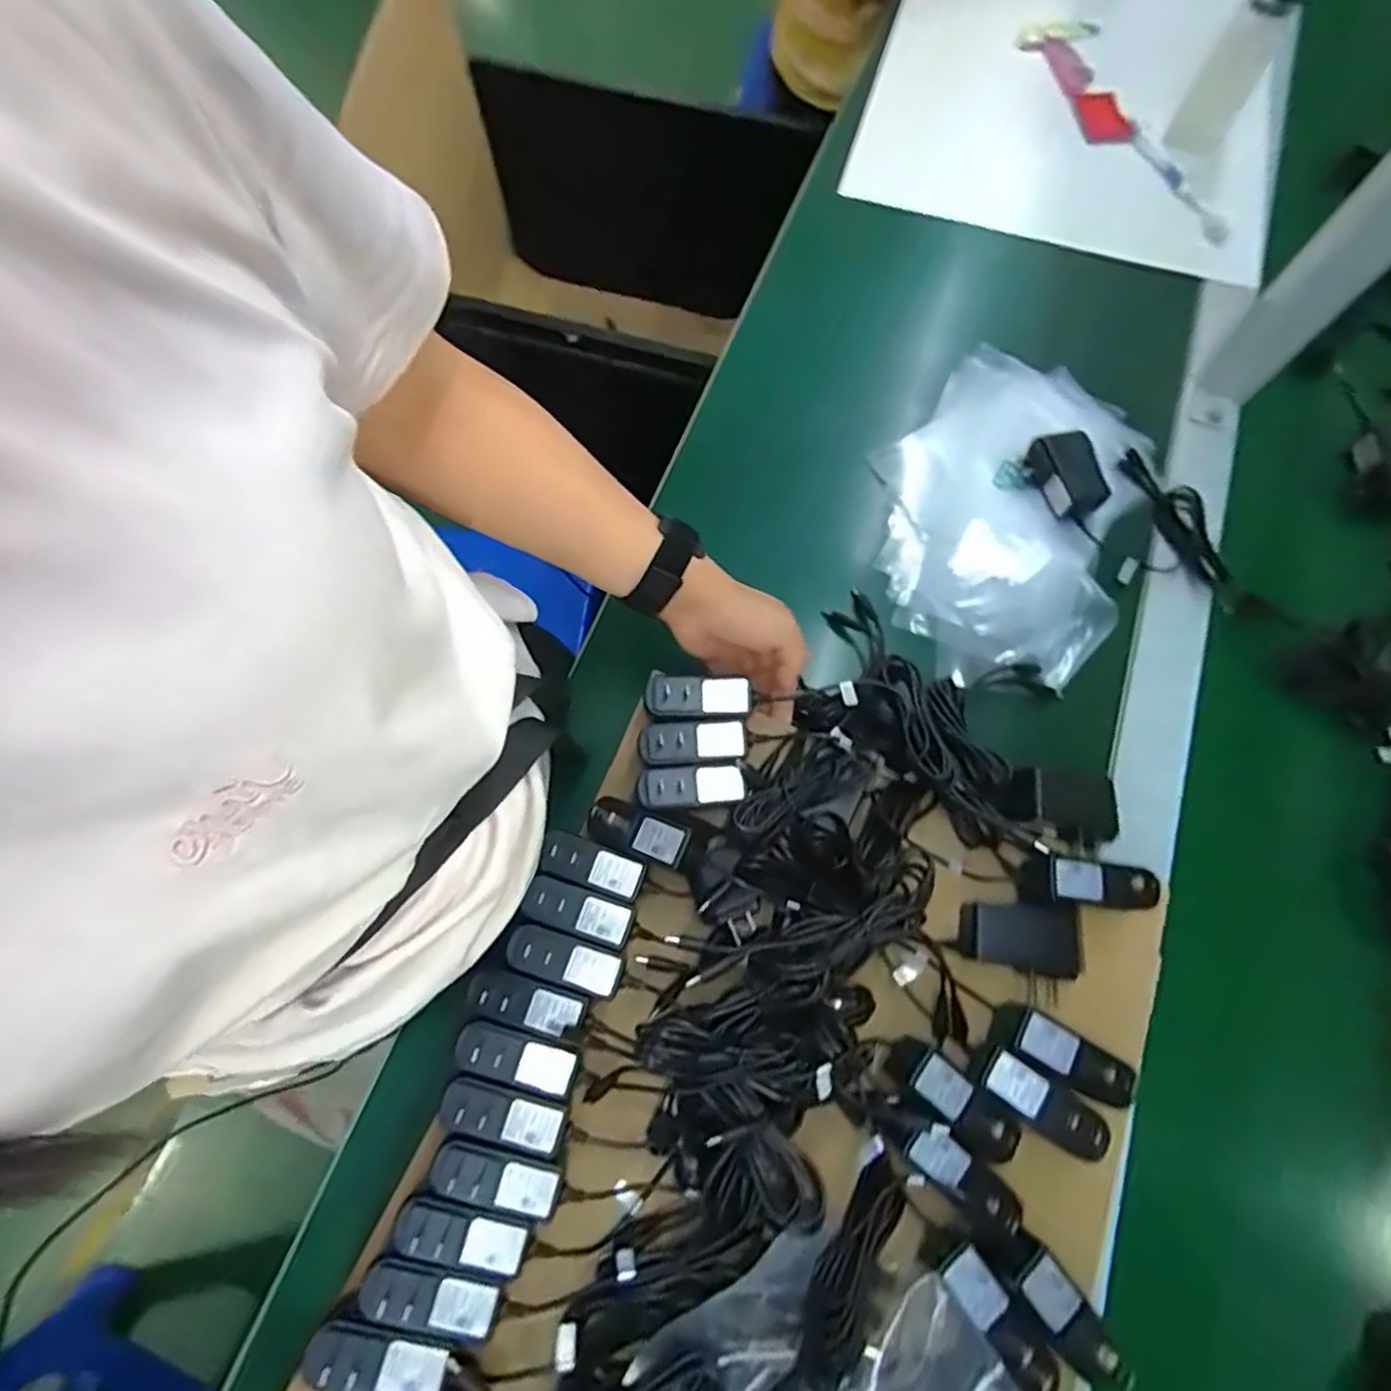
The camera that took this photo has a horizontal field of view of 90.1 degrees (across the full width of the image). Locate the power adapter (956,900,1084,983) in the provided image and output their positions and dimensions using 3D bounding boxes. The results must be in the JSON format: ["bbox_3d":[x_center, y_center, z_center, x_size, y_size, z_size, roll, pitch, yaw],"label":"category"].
[{"bbox_3d":[0.211,0.157,0.454,0.071,0.027,0.044,10,67,3],"label":"power adapter"}]

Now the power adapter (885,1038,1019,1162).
[{"bbox_3d":[0.150,0.236,0.405,0.074,0.029,0.030,39,71,14],"label":"power adapter"}]

